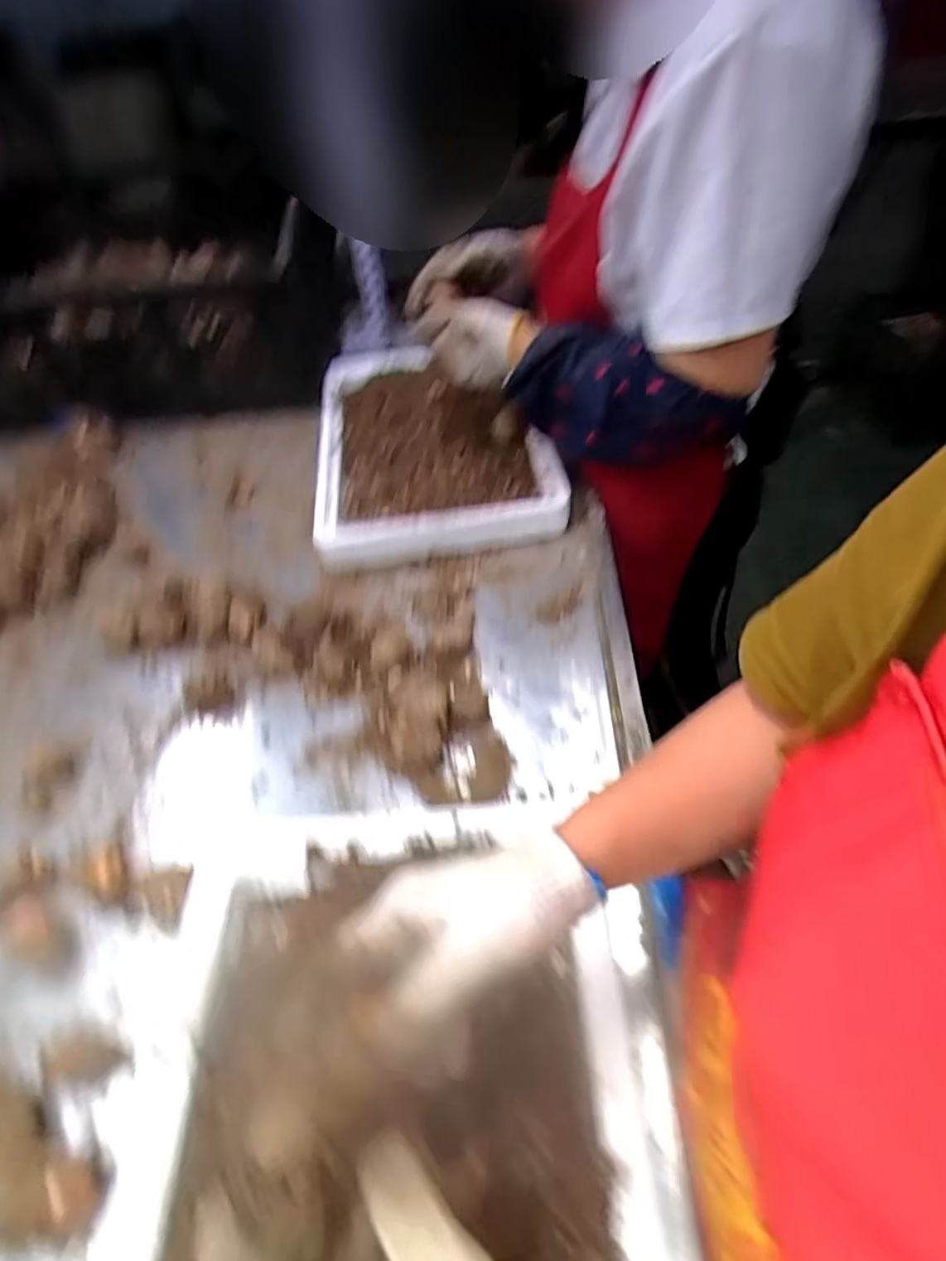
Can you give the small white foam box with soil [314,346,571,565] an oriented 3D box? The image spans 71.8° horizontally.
[{"bbox_3d":[-0.063,-0.273,0.894,0.298,0.054,0.421,-10,48,-1],"label":"small white foam box with soil"}]

